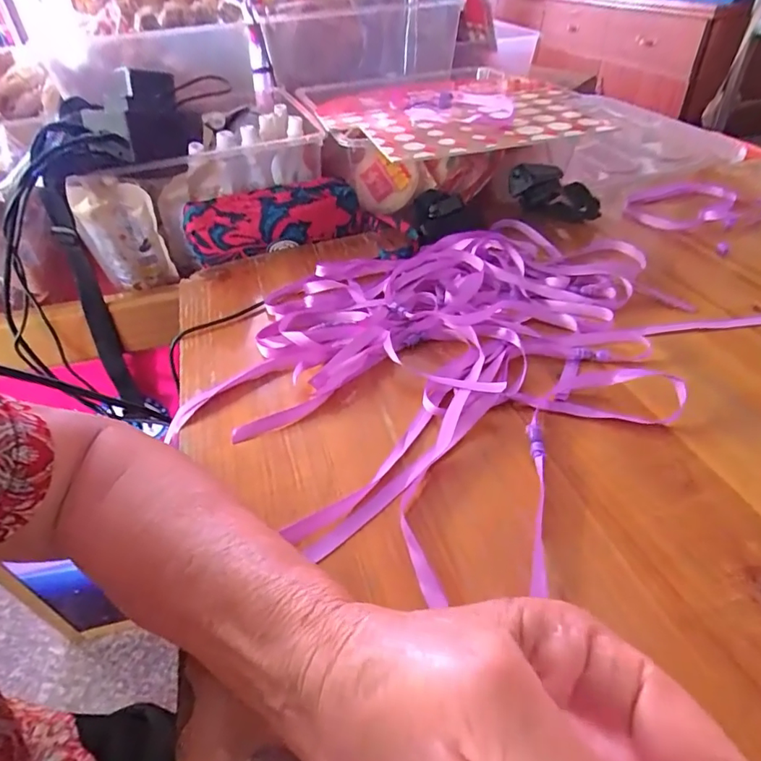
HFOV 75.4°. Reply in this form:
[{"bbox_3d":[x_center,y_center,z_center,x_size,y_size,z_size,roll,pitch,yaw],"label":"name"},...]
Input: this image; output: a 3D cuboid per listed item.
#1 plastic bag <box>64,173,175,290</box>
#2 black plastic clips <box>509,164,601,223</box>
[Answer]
[{"bbox_3d":[-0.284,-0.159,0.537,0.082,0.123,0.019,-3,37,-2],"label":"plastic bag"},{"bbox_3d":[0.195,-0.205,0.542,0.102,0.041,0.037,37,57,23],"label":"black plastic clips"}]

